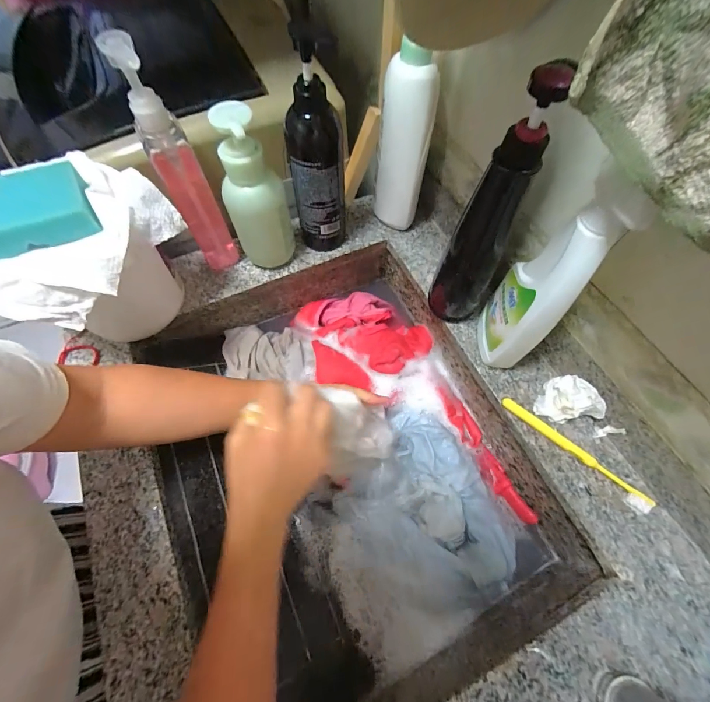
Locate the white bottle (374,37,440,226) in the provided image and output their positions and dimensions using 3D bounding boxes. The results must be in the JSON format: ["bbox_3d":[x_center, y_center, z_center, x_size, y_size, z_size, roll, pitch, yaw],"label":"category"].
[{"bbox_3d":[0.062,-0.268,0.453,0.068,0.210,0.069,3,64,1],"label":"white bottle"}]

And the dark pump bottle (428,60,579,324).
[{"bbox_3d":[0.142,-0.124,0.349,0.065,0.264,0.062,-27,68,-13],"label":"dark pump bottle"}]

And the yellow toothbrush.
[{"bbox_3d":[0.248,0.113,0.378,0.176,0.010,0.018,41,71,17],"label":"yellow toothbrush"}]

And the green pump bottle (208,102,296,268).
[{"bbox_3d":[-0.123,-0.182,0.409,0.069,0.196,0.053,26,67,11],"label":"green pump bottle"}]

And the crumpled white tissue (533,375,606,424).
[{"bbox_3d":[0.248,0.060,0.387,0.052,0.044,0.059,-25,67,-12],"label":"crumpled white tissue"}]

